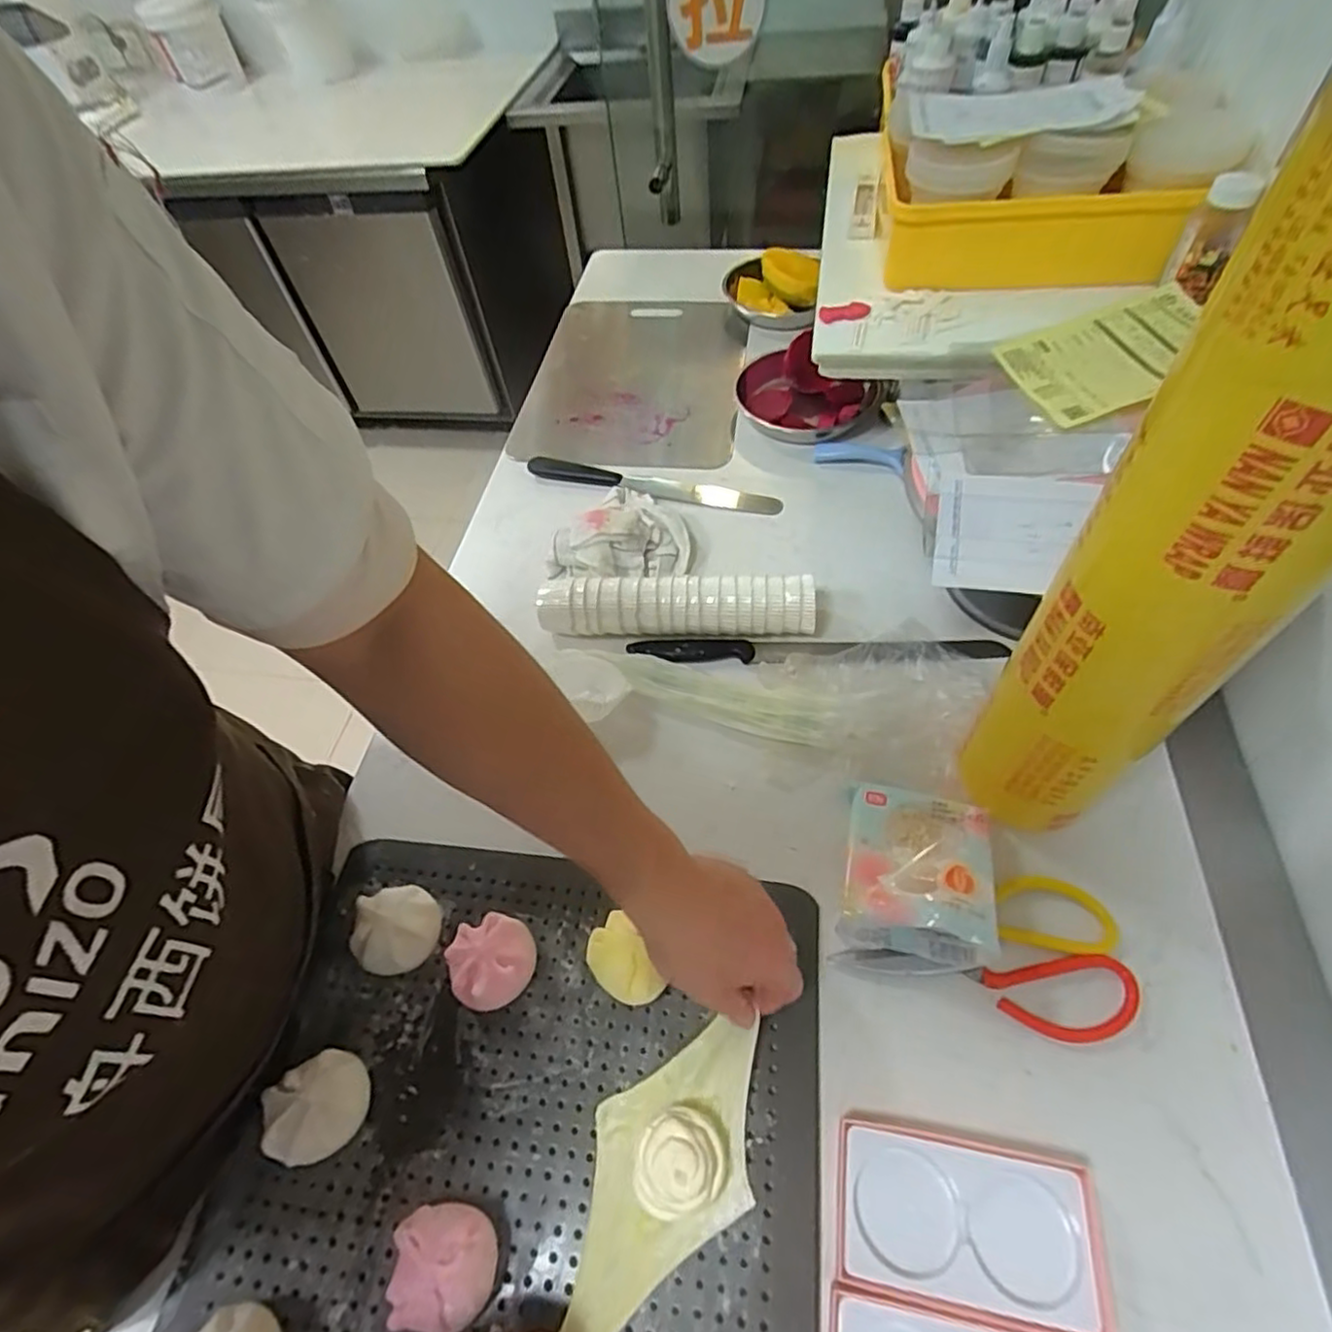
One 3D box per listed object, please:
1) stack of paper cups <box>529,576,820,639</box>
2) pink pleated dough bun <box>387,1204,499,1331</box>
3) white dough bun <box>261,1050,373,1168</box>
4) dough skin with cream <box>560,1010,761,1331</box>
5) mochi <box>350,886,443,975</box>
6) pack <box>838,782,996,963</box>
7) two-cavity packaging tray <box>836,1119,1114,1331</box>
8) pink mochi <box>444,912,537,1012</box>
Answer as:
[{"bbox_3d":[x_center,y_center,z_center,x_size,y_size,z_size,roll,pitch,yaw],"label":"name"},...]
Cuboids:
[{"bbox_3d":[0.009,-0.061,0.689,0.280,0.057,0.055,1,56,6],"label":"stack of paper cups"},{"bbox_3d":[-0.129,0.360,0.401,0.058,0.045,0.056,-2,56,3],"label":"pink pleated dough bun"},{"bbox_3d":[-0.236,0.304,0.460,0.065,0.045,0.058,-37,61,-19],"label":"white dough bun"},{"bbox_3d":[-0.001,0.314,0.422,0.170,0.043,0.093,-32,59,-16],"label":"dough skin with cream"},{"bbox_3d":[-0.208,0.207,0.524,0.060,0.050,0.059,-2,56,3],"label":"mochi"},{"bbox_3d":[0.194,0.154,0.518,0.105,0.056,0.127,8,57,10],"label":"pack"},{"bbox_3d":[0.183,0.341,0.411,0.149,0.024,0.082,6,56,9],"label":"two-cavity packaging tray"},{"bbox_3d":[-0.128,0.223,0.506,0.061,0.046,0.060,-2,56,3],"label":"pink mochi"}]

